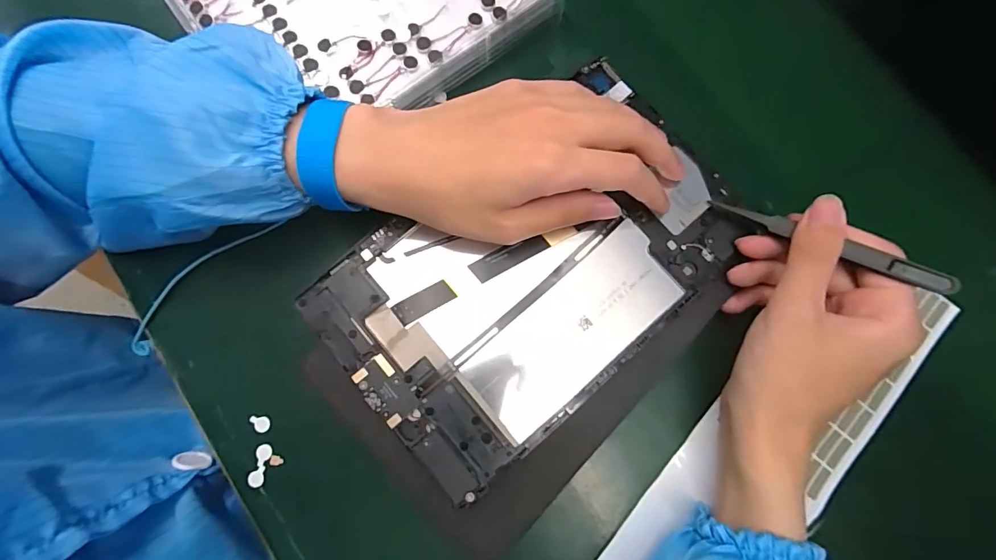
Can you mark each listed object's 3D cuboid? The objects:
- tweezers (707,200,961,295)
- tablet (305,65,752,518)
[{"bbox_3d":[0.168,-0.021,0.233,0.113,0.009,0.011,29,80,25],"label":"tweezers"},{"bbox_3d":[0.021,-0.007,0.260,0.234,0.008,0.148,-39,82,-7],"label":"tablet"}]

